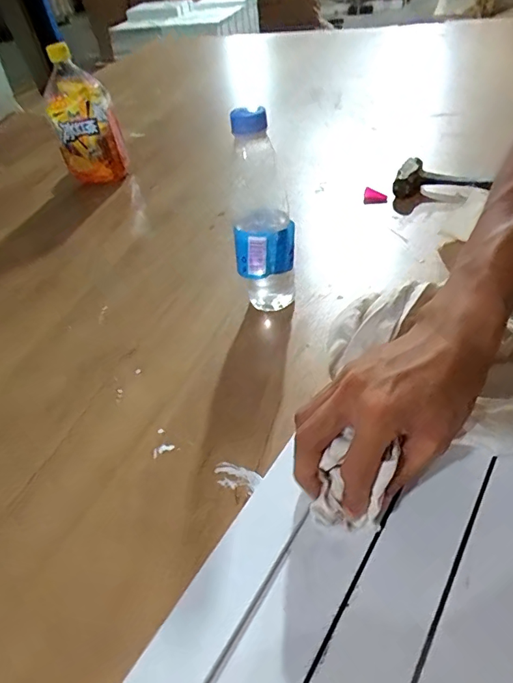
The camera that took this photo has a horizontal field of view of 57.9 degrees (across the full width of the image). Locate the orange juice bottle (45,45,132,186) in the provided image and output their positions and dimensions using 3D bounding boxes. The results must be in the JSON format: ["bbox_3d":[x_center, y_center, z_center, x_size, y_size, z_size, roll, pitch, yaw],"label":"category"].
[{"bbox_3d":[-0.277,-0.360,0.750,0.089,0.204,0.091,-12,43,-5],"label":"orange juice bottle"}]

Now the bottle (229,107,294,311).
[{"bbox_3d":[0.006,-0.116,0.456,0.055,0.203,0.064,-5,43,3],"label":"bottle"}]

